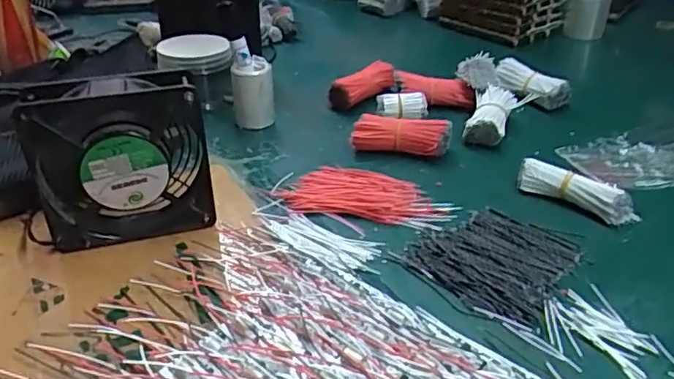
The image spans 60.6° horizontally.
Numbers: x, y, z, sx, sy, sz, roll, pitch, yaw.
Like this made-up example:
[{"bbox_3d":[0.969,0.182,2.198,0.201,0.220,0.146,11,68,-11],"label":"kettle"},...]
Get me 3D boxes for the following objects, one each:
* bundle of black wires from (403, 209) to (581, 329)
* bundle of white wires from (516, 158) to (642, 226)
[{"bbox_3d":[0.116,0.048,0.428,0.102,0.005,0.110,22,39,32],"label":"bundle of black wires"},{"bbox_3d":[0.201,0.001,0.485,0.096,0.024,0.028,26,41,35],"label":"bundle of white wires"}]

